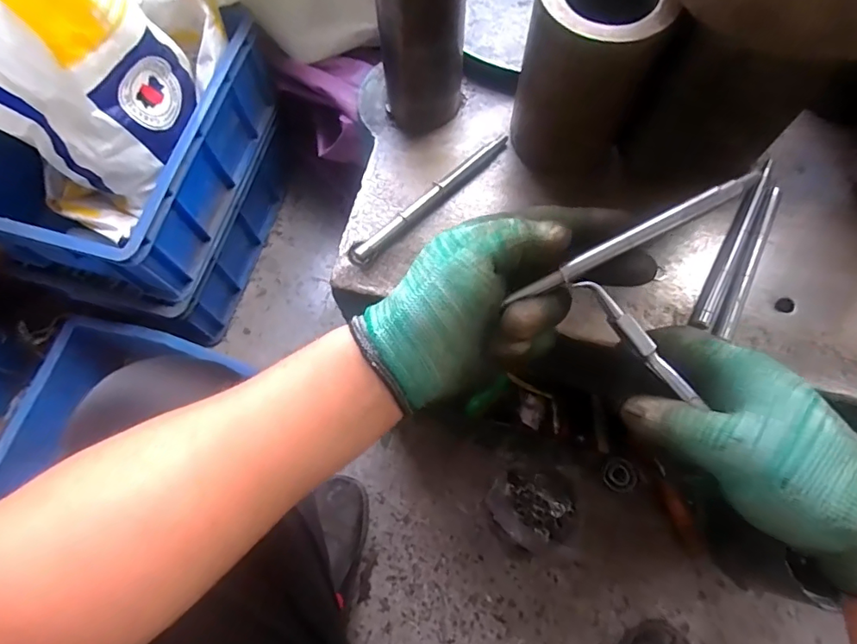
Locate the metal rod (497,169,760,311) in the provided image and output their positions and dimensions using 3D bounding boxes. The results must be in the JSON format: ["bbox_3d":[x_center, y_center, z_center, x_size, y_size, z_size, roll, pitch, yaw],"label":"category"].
[{"bbox_3d":[0.114,-0.047,0.289,0.146,0.006,0.011,-27,72,6],"label":"metal rod"}]

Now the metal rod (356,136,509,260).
[{"bbox_3d":[0.004,-0.104,0.417,0.163,0.016,0.010,-43,75,-13],"label":"metal rod"}]

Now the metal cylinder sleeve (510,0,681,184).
[{"bbox_3d":[0.110,-0.177,0.371,0.083,0.131,0.092,16,71,6],"label":"metal cylinder sleeve"}]

